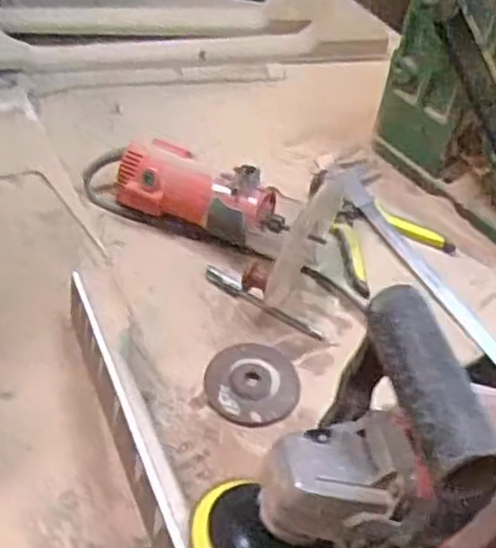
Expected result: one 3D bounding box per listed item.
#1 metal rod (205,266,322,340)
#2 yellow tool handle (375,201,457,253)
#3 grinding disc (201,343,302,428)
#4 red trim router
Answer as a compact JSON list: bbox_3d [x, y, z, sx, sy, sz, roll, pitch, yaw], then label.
[{"bbox_3d":[0.012,0.028,0.762,0.144,0.009,0.021,32,53,22],"label":"metal rod"},{"bbox_3d":[0.188,-0.051,0.843,0.101,0.006,0.024,27,51,17],"label":"yellow tool handle"},{"bbox_3d":[0.004,0.101,0.689,0.085,0.010,0.088,3,48,-3],"label":"grinding disc"},{"bbox_3d":[-0.050,-0.089,0.800,0.192,0.093,0.068,20,50,12],"label":"red trim router"}]

